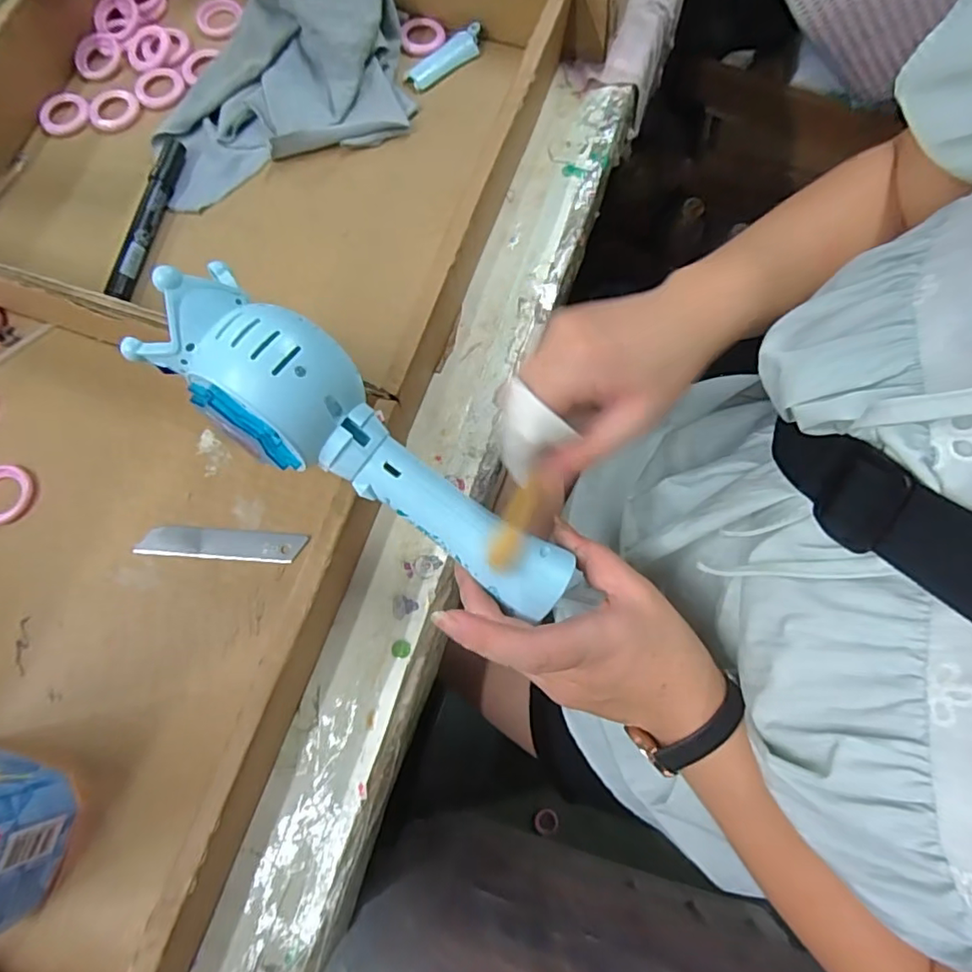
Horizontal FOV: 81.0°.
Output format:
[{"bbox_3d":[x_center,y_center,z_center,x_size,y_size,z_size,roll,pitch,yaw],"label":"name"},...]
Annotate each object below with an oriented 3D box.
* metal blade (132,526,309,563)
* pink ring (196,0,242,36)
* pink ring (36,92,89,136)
[{"bbox_3d":[-0.159,0.035,0.343,0.098,0.004,0.019,4,75,0],"label":"metal blade"},{"bbox_3d":[-0.215,-0.379,0.458,0.035,0.004,0.038,-15,76,-5],"label":"pink ring"},{"bbox_3d":[-0.322,-0.285,0.435,0.033,0.006,0.039,29,76,7],"label":"pink ring"}]

